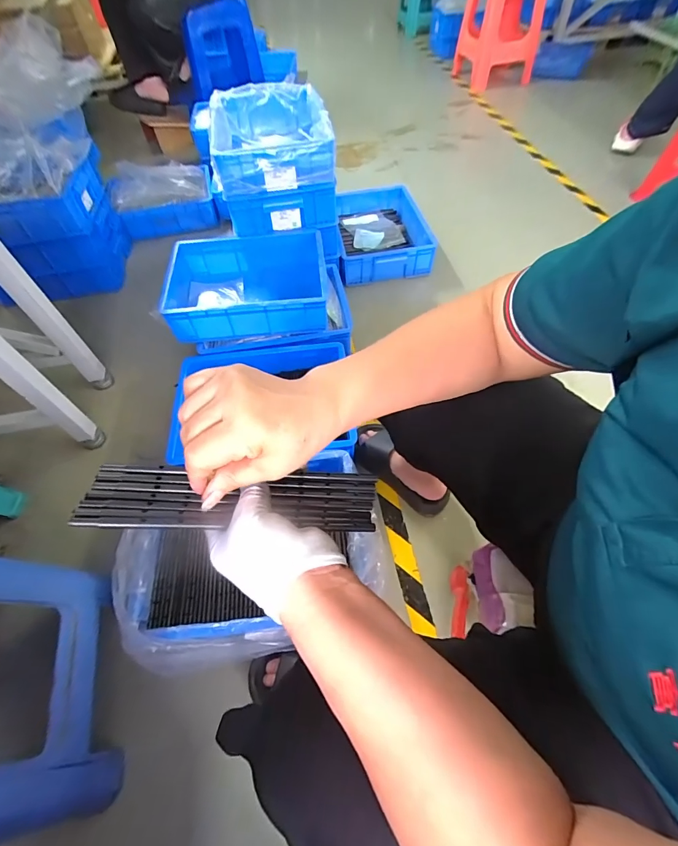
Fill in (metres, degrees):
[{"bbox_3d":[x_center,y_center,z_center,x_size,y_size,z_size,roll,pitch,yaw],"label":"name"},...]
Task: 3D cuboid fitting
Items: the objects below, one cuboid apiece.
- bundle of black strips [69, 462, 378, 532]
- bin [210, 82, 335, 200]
[{"bbox_3d":[-0.073,0.059,0.307,0.223,0.022,0.055,6,54,-21],"label":"bundle of black strips"},{"bbox_3d":[-0.193,-0.803,1.070,0.306,0.115,0.448,-10,57,-4],"label":"bin"}]

